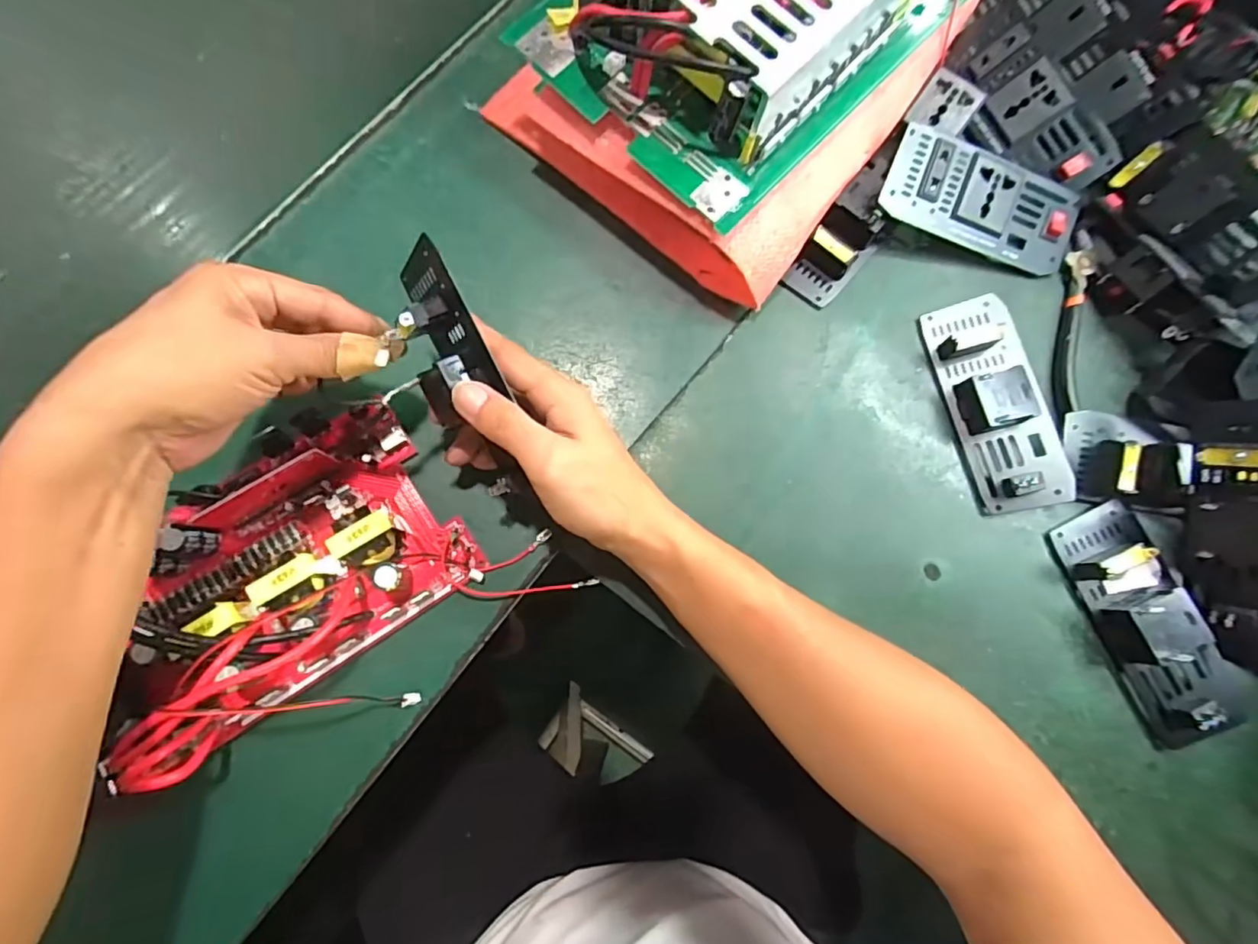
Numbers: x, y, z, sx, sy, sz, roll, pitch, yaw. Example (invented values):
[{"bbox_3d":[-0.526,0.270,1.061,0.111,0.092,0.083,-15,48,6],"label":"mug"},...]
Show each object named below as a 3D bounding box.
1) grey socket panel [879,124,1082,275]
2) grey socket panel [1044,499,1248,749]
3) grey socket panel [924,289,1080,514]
[{"bbox_3d":[0.233,-0.177,0.380,0.135,0.013,0.056,16,102,-11],"label":"grey socket panel"},{"bbox_3d":[0.318,0.090,0.343,0.060,0.028,0.141,-20,82,-7],"label":"grey socket panel"},{"bbox_3d":[0.239,-0.047,0.368,0.055,0.025,0.141,-12,81,-6],"label":"grey socket panel"}]

